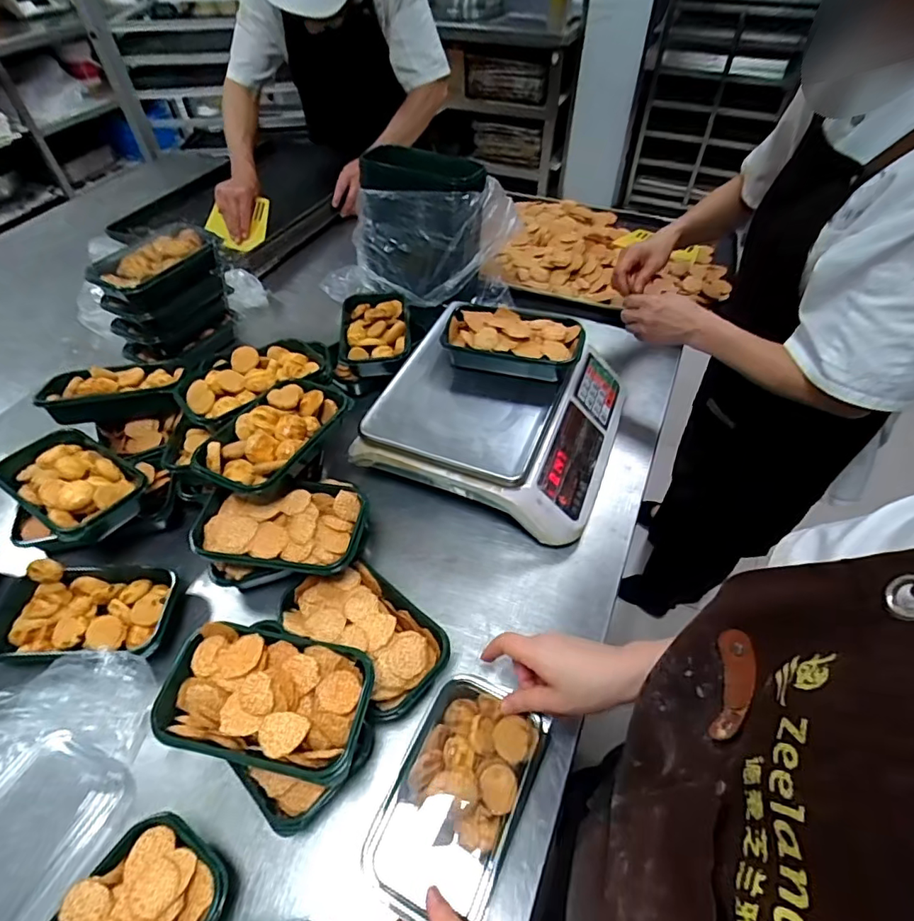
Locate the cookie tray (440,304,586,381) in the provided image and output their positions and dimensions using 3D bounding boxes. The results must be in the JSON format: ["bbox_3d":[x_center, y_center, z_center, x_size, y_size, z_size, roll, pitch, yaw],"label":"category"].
[{"bbox_3d":[0.075,-0.163,0.732,0.192,0.059,0.111,14,51,12],"label":"cookie tray"}]

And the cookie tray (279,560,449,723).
[{"bbox_3d":[-0.103,0.190,0.579,0.189,0.055,0.106,32,57,25],"label":"cookie tray"}]

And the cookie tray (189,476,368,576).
[{"bbox_3d":[-0.207,0.077,0.611,0.192,0.053,0.114,7,50,7],"label":"cookie tray"}]

